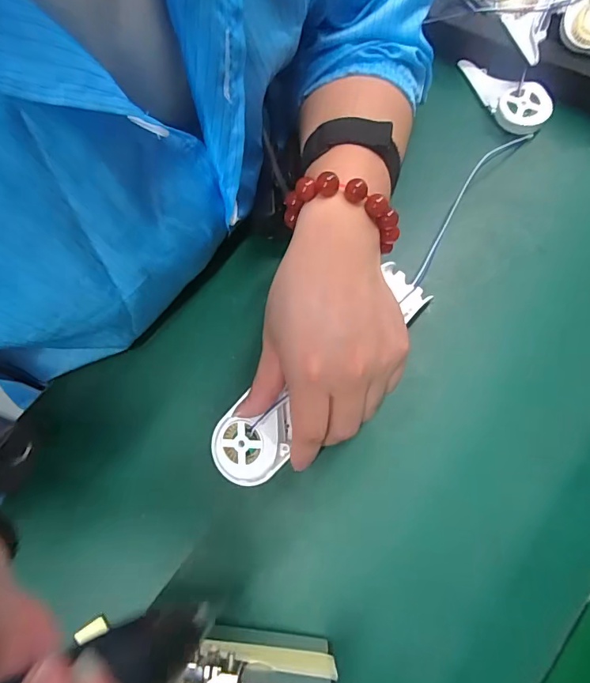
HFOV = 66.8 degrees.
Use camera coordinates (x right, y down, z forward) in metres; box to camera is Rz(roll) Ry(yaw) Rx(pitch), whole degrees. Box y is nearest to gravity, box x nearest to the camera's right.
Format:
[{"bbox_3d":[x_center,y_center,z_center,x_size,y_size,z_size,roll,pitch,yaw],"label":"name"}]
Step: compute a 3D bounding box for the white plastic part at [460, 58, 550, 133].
[{"bbox_3d":[0.185,-0.222,0.392,0.040,0.020,0.090,-20,77,-2],"label":"white plastic part"}]

